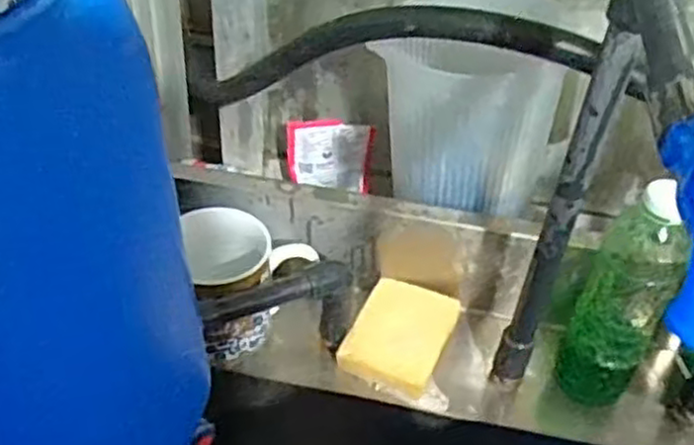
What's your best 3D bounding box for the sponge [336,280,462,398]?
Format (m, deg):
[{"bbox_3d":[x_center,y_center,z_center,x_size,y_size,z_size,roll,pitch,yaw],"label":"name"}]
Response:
[{"bbox_3d":[0.046,0.096,0.635,0.076,0.025,0.103,28,46,8],"label":"sponge"}]

